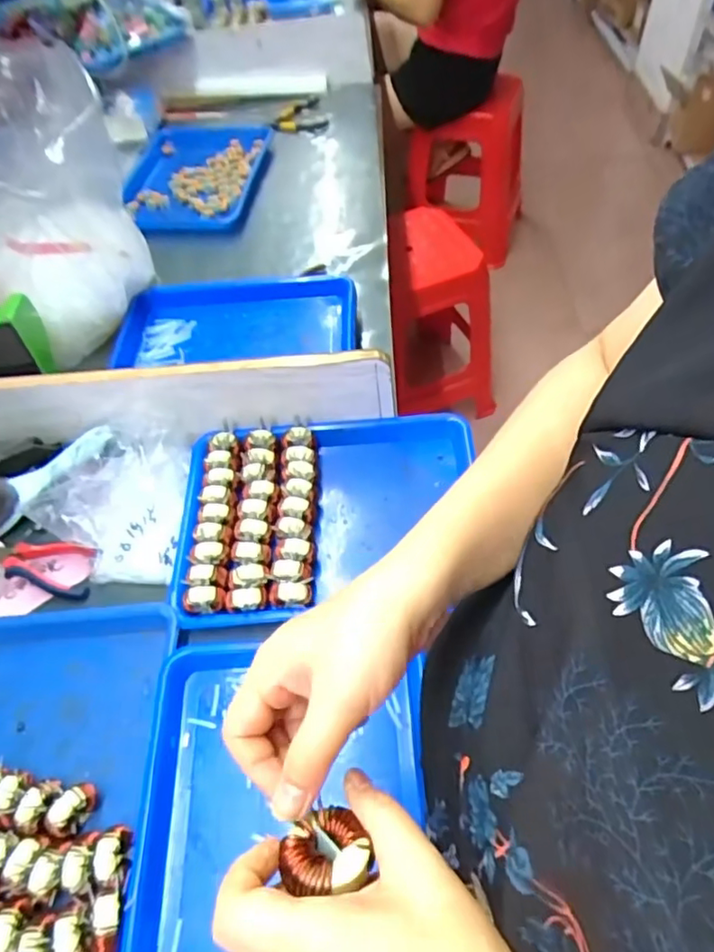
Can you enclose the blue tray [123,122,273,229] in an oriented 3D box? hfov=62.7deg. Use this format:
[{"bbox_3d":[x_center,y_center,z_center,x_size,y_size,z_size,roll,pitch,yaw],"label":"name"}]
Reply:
[{"bbox_3d":[-0.317,-0.596,1.139,0.266,0.027,0.392,1,55,6],"label":"blue tray"}]

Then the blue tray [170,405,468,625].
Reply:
[{"bbox_3d":[-0.030,0.041,0.656,0.321,0.053,0.241,-5,55,2],"label":"blue tray"}]

